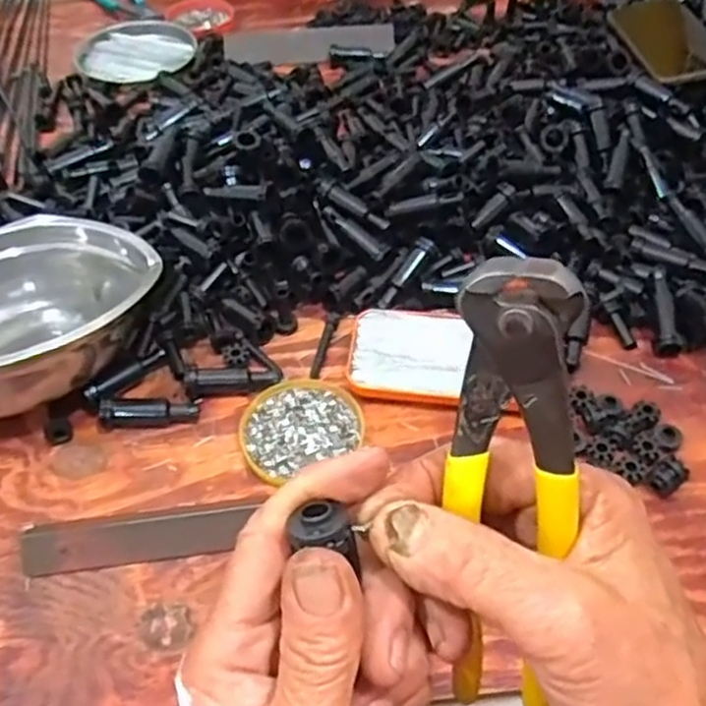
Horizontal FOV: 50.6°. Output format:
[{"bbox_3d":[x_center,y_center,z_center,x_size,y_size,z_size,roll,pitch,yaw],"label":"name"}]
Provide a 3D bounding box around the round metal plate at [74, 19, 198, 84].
[{"bbox_3d":[-0.253,-0.353,0.871,0.136,0.013,0.141,-1,50,1],"label":"round metal plate"}]

